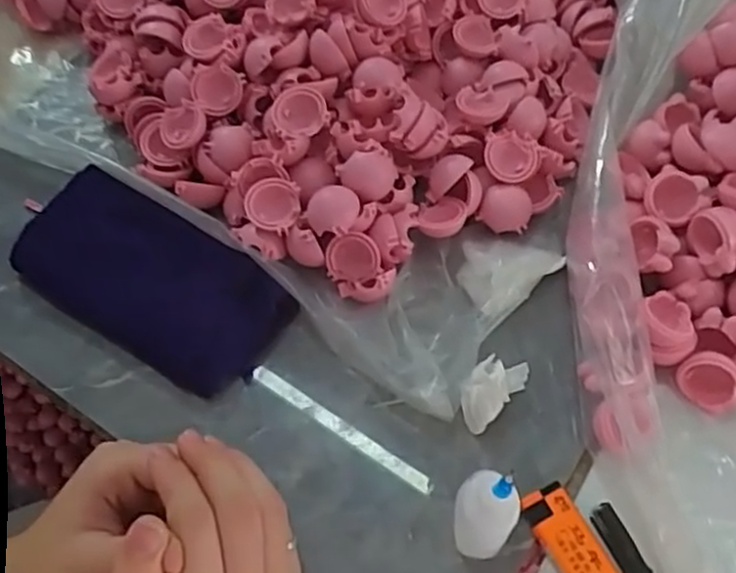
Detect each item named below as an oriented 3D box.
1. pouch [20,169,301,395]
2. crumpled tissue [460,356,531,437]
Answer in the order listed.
[{"bbox_3d":[-0.118,-0.002,0.391,0.152,0.011,0.076,30,86,11],"label":"pouch"},{"bbox_3d":[0.063,0.049,0.362,0.023,0.024,0.045,40,70,17],"label":"crumpled tissue"}]

